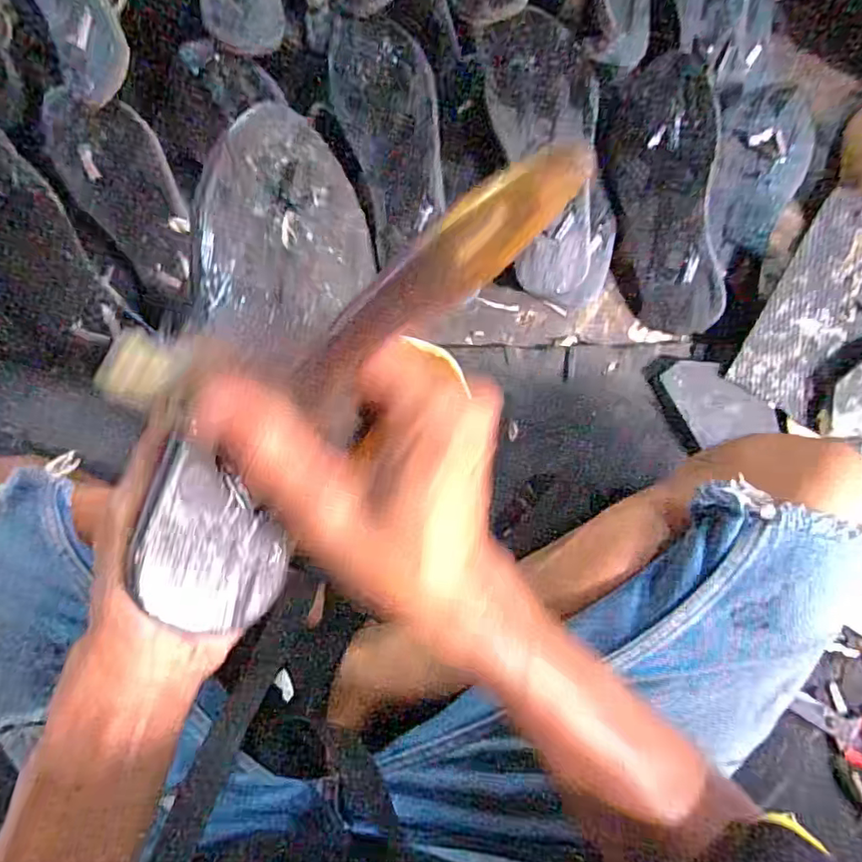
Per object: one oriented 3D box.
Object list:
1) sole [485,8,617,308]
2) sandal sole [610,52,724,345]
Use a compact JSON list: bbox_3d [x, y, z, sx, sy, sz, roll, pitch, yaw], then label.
[{"bbox_3d":[0.117,-0.247,0.539,0.100,0.031,0.253,-12,101,-6],"label":"sole"},{"bbox_3d":[0.221,-0.216,0.544,0.086,0.015,0.241,-4,100,31],"label":"sandal sole"}]

